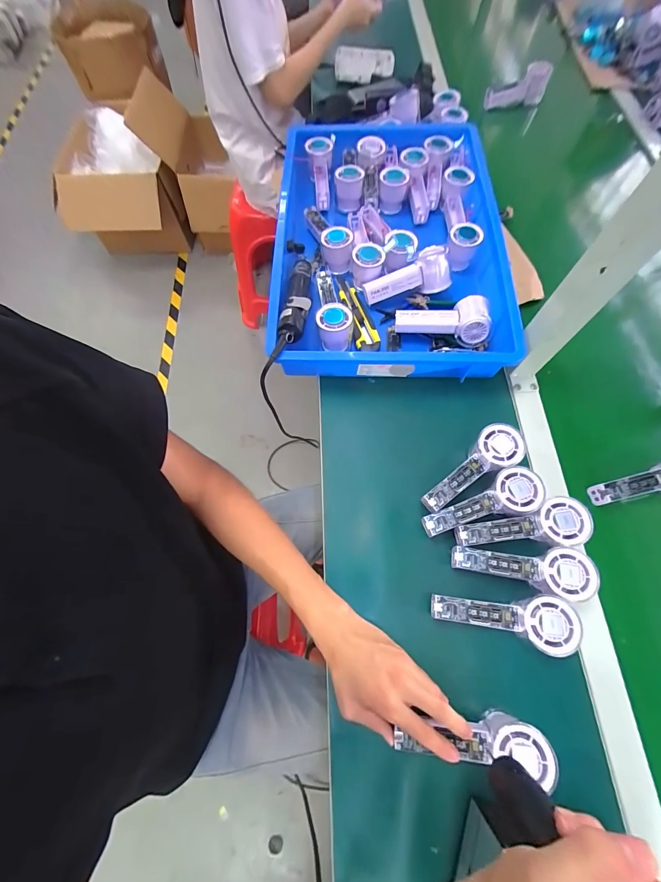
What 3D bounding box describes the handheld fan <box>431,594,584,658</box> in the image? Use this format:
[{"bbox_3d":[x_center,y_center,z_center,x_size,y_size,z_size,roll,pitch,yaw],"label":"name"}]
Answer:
[{"bbox_3d":[0.192,0.201,0.390,0.148,0.044,0.053,2,68,14],"label":"handheld fan"}]

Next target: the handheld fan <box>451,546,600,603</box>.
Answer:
[{"bbox_3d":[0.223,0.151,0.406,0.152,0.033,0.054,3,68,15],"label":"handheld fan"}]

